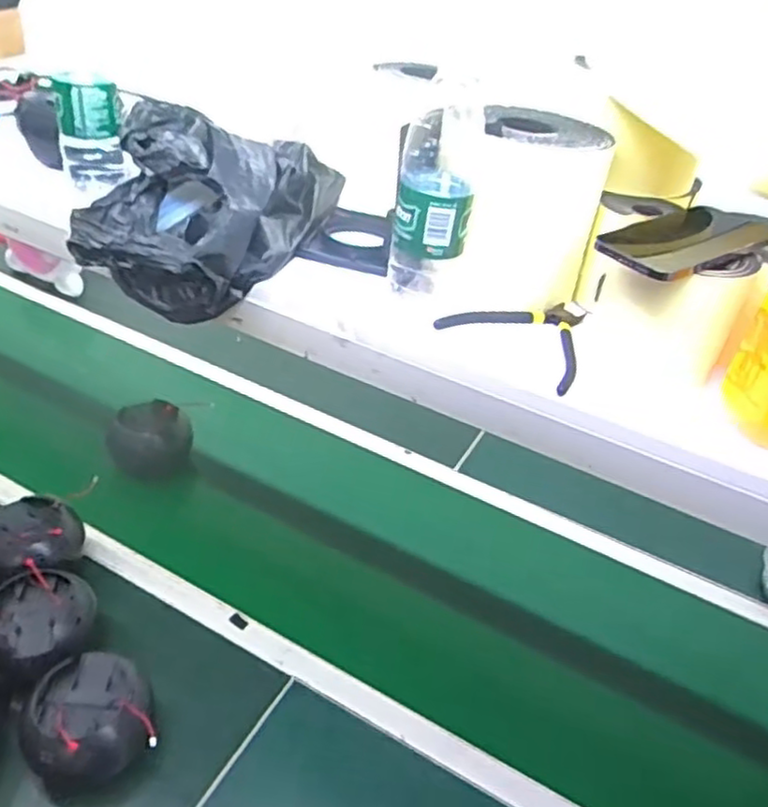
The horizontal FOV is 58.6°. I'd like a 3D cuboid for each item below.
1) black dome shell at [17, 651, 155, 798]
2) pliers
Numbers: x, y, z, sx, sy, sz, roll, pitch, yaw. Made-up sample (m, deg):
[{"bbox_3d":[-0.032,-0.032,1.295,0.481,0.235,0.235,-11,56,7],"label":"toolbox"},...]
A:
[{"bbox_3d":[-0.319,0.341,0.749,0.123,0.100,0.118,6,36,-4],"label":"black dome shell"},{"bbox_3d":[0.135,-0.066,0.617,0.134,0.013,0.131,32,42,28],"label":"pliers"}]

